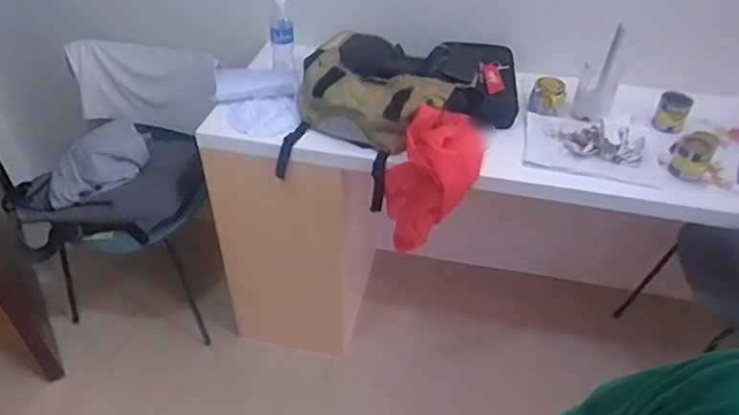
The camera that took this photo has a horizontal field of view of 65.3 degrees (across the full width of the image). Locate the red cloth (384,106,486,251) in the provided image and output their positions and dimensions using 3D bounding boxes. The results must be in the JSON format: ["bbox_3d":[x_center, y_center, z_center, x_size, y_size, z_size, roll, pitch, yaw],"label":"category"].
[{"bbox_3d":[0.145,-0.054,1.341,0.207,0.298,0.148,8,42,8],"label":"red cloth"}]

